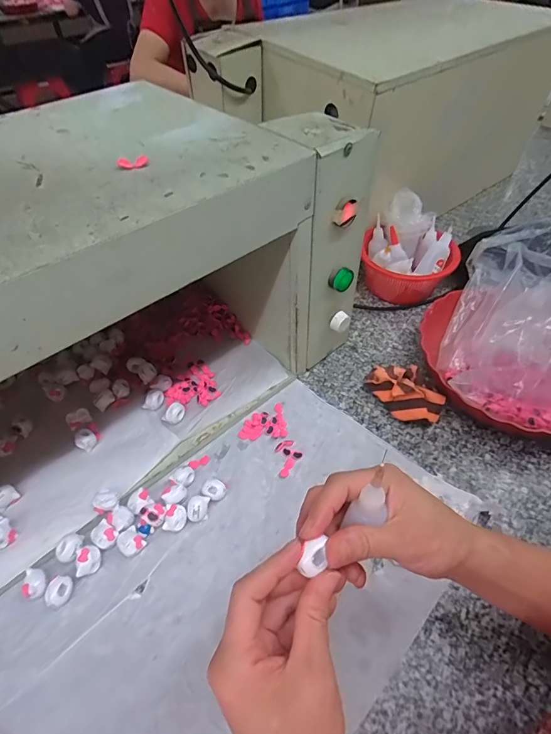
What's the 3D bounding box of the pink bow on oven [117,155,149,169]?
[{"bbox_3d":[-0.109,-0.158,0.304,0.024,0.008,0.008,-24,54,-19],"label":"pink bow on oven"}]

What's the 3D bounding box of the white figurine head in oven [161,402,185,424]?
[{"bbox_3d":[-0.121,0.055,0.470,0.021,0.014,0.024,25,54,20],"label":"white figurine head in oven"}]

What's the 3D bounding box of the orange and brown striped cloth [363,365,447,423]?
[{"bbox_3d":[0.163,0.030,0.498,0.058,0.032,0.100,-29,55,-22],"label":"orange and brown striped cloth"}]

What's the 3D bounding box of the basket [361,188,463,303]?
[{"bbox_3d":[0.205,-0.177,0.611,0.140,0.113,0.129,24,54,20],"label":"basket"}]

